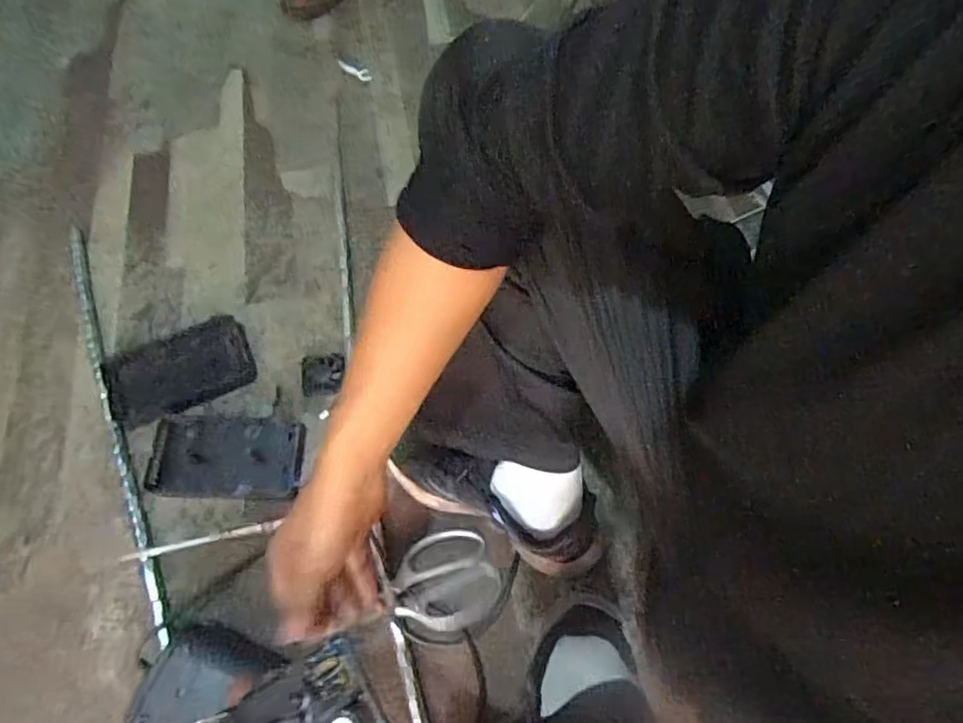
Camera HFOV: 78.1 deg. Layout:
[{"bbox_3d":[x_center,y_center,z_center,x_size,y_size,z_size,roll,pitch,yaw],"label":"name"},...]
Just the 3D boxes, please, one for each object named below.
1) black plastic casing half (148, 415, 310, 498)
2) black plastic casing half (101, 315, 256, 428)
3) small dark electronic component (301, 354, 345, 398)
[{"bbox_3d":[-0.288,0.106,0.677,0.165,0.017,0.087,1,65,-1],"label":"black plastic casing half"},{"bbox_3d":[-0.370,0.009,0.727,0.166,0.013,0.101,-20,67,-10],"label":"black plastic casing half"},{"bbox_3d":[-0.196,0.015,0.729,0.052,0.012,0.054,0,65,-1],"label":"small dark electronic component"}]

